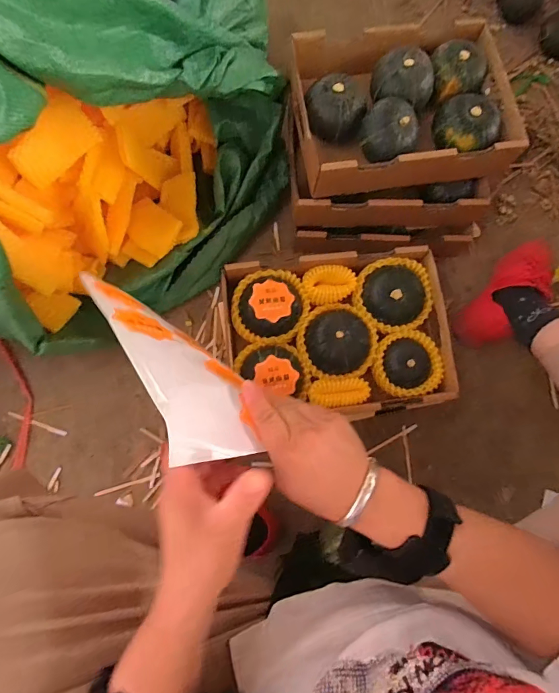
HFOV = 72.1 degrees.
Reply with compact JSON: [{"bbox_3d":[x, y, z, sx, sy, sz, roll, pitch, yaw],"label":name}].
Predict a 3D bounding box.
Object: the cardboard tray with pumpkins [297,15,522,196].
[{"bbox_3d":[0.184,-0.354,0.568,0.322,0.063,0.248,-12,78,-4],"label":"cardboard tray with pumpkins"}]

